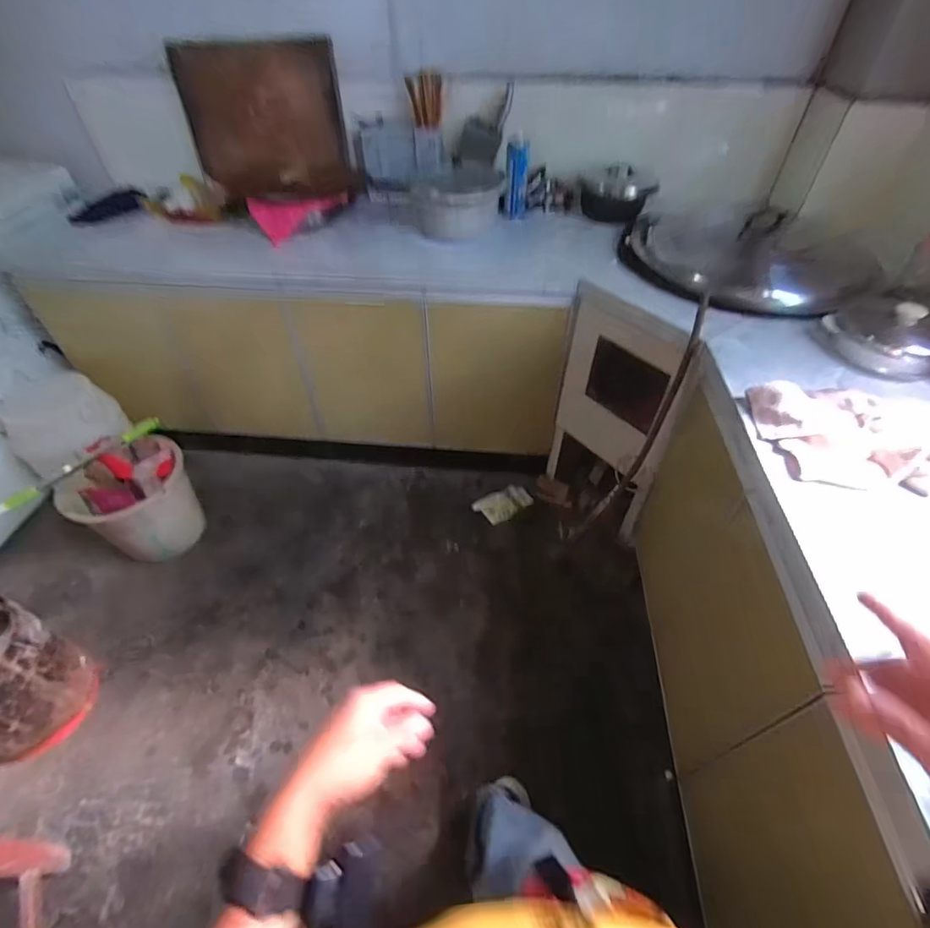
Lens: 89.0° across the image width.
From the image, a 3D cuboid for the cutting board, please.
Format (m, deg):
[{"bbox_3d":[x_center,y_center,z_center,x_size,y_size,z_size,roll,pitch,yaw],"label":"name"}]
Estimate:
[{"bbox_3d":[-0.591,-1.003,1.411,0.449,0.381,0.042,-1,48,2],"label":"cutting board"}]

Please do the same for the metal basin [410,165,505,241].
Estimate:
[{"bbox_3d":[-0.017,-0.722,1.281,0.214,0.139,0.219,0,47,0],"label":"metal basin"}]

